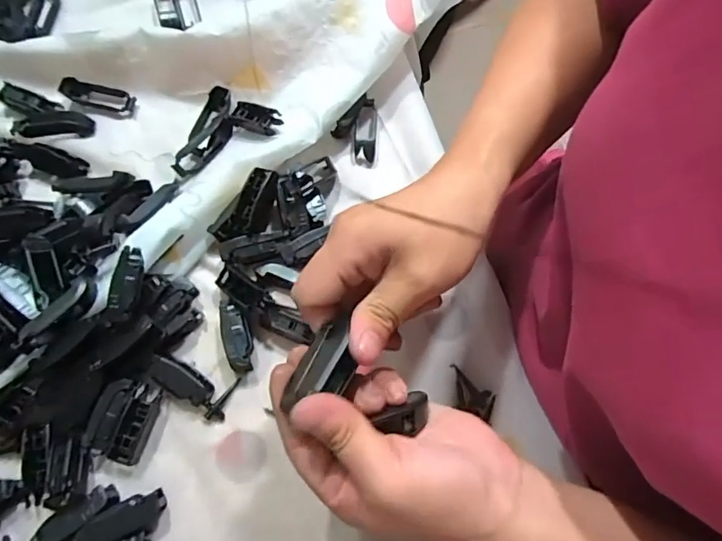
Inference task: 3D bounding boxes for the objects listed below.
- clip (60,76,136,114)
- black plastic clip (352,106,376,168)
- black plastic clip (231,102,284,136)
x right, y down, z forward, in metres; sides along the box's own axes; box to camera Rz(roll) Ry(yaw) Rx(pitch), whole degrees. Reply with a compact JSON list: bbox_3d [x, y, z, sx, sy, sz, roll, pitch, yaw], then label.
[{"bbox_3d":[-0.210,-0.139,0.377,0.057,0.013,0.019,11,73,2],"label":"clip"},{"bbox_3d":[0.003,-0.105,0.369,0.018,0.009,0.052,3,73,0],"label":"black plastic clip"},{"bbox_3d":[-0.081,-0.115,0.357,0.046,0.016,0.016,23,73,26],"label":"black plastic clip"}]

